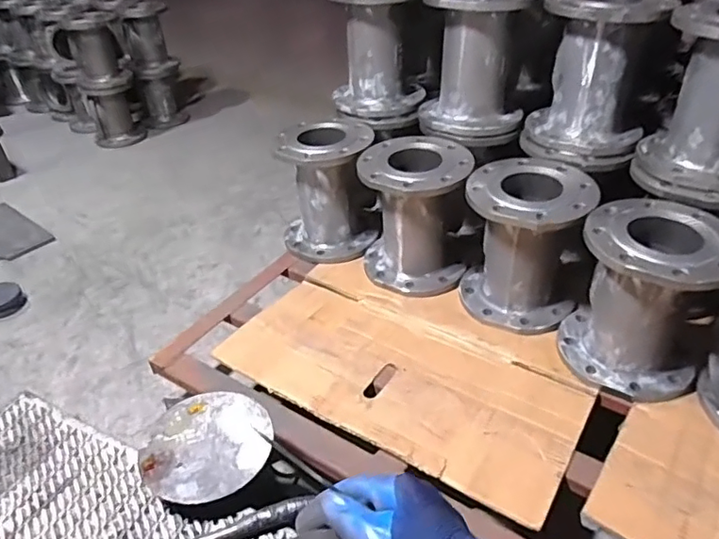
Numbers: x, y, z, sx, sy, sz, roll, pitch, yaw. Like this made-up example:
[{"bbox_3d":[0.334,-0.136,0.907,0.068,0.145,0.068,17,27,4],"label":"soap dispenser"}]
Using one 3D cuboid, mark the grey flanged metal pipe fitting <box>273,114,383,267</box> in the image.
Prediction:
[{"bbox_3d":[-0.066,-0.169,1.199,0.205,0.254,0.201,5,37,10],"label":"grey flanged metal pipe fitting"}]

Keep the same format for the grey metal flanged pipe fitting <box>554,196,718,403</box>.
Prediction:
[{"bbox_3d":[0.453,0.046,0.888,0.210,0.250,0.200,19,41,26],"label":"grey metal flanged pipe fitting"}]

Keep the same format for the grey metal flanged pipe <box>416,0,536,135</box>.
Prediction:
[{"bbox_3d":[0.233,-0.427,1.113,0.201,0.249,0.184,5,37,10],"label":"grey metal flanged pipe"}]

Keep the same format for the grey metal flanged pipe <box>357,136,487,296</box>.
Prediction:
[{"bbox_3d":[0.117,-0.108,1.115,0.218,0.262,0.214,2,37,6],"label":"grey metal flanged pipe"}]

